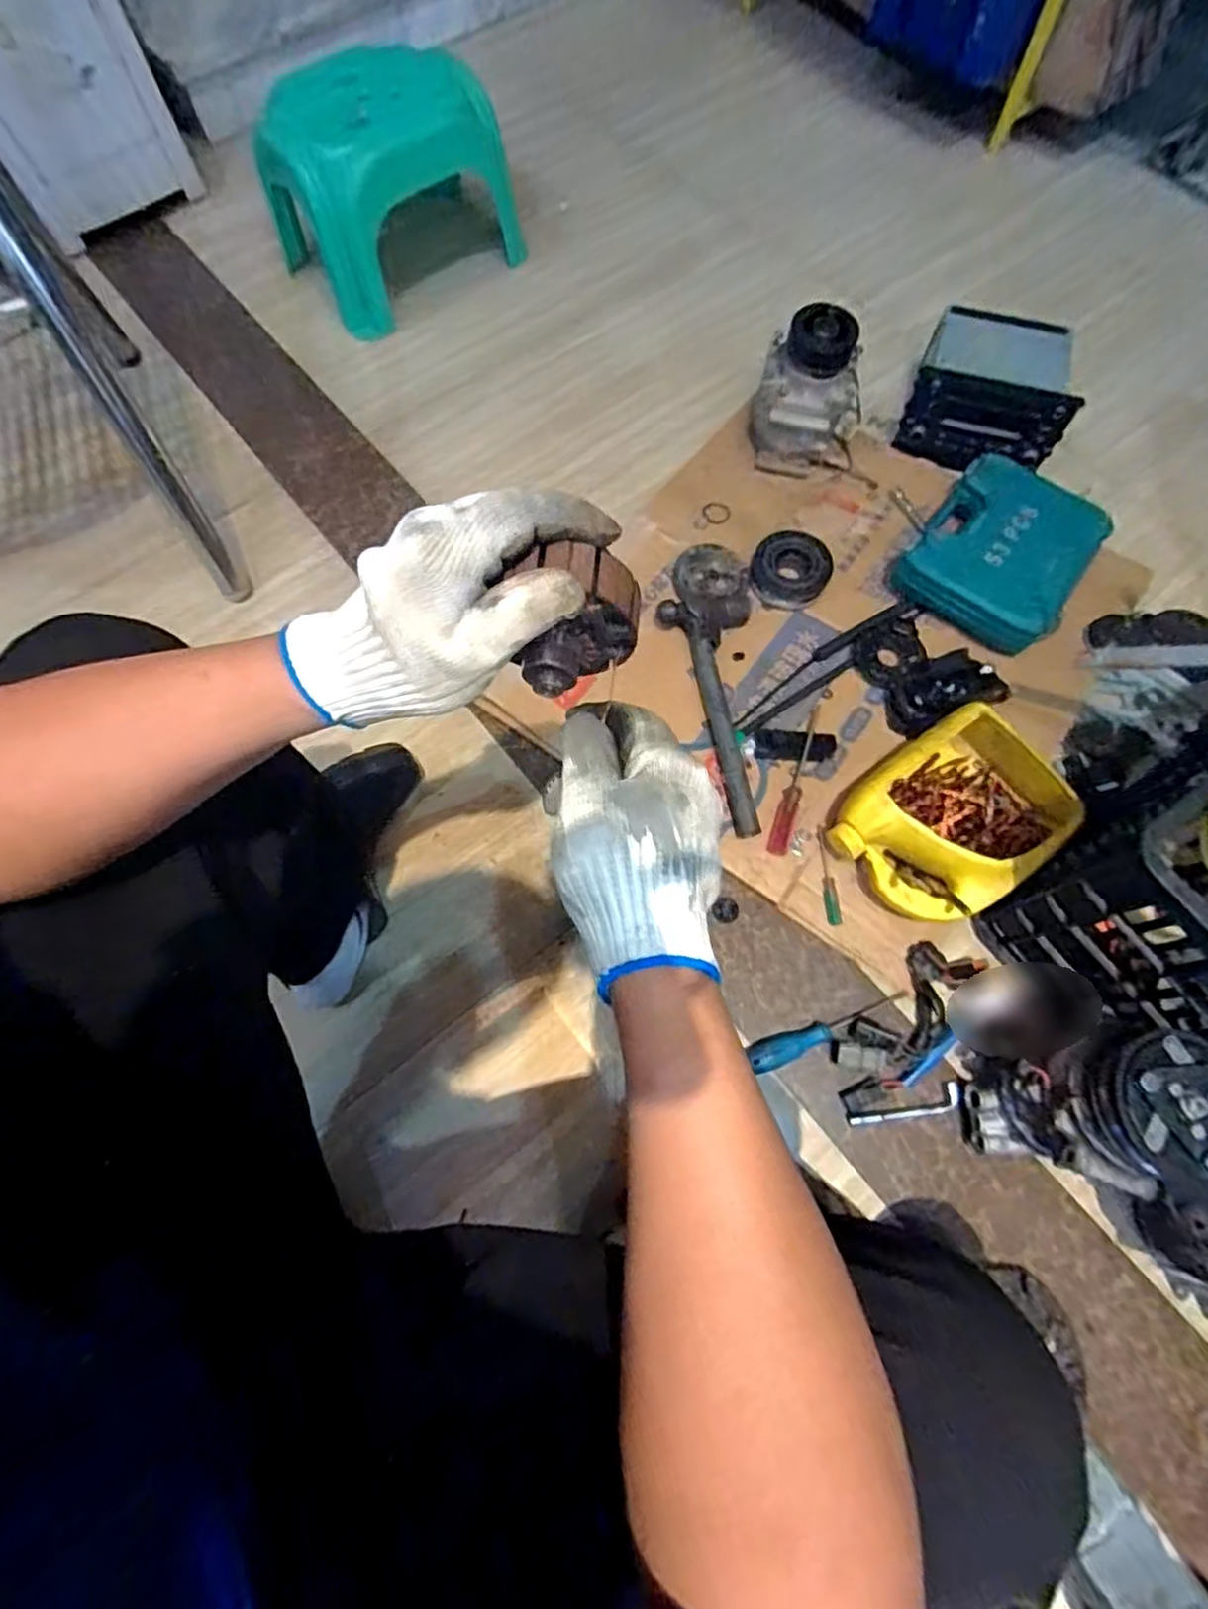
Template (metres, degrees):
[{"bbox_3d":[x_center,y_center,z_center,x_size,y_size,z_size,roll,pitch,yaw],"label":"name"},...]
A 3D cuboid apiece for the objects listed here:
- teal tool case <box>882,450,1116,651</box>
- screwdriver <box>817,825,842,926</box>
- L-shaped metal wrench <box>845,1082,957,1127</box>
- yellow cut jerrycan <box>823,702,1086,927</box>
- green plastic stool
[{"bbox_3d":[0.539,-0.343,0.932,0.211,0.061,0.266,38,74,14],"label":"teal tool case"},{"bbox_3d":[0.255,0.080,0.779,0.015,0.015,0.110,-2,68,-2],"label":"screwdriver"},{"bbox_3d":[0.314,0.318,0.717,0.118,0.015,0.023,-14,69,-7],"label":"L-shaped metal wrench"},{"bbox_3d":[0.381,0.020,0.767,0.226,0.105,0.177,-39,73,-13],"label":"yellow cut jerrycan"},{"bbox_3d":[-0.340,-1.004,1.092,0.345,0.256,0.231,-38,73,-13],"label":"green plastic stool"}]

